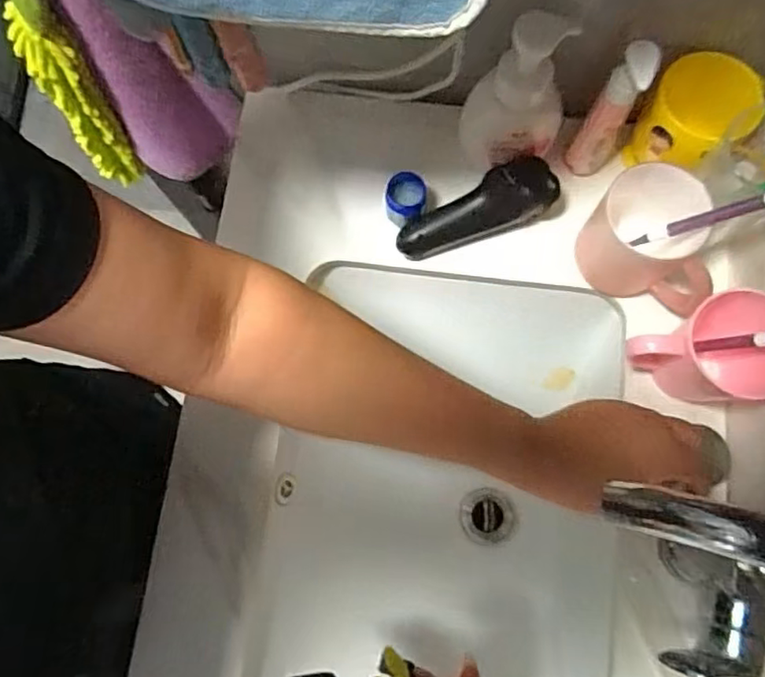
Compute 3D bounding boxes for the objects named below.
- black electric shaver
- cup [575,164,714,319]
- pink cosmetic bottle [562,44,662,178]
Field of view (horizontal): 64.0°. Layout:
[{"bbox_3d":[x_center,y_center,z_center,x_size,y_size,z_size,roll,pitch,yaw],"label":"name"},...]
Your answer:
[{"bbox_3d":[0.087,-0.116,0.572,0.154,0.054,0.044,-24,77,9],"label":"black electric shaver"},{"bbox_3d":[0.230,-0.085,0.527,0.109,0.098,0.076,22,78,7],"label":"cup"},{"bbox_3d":[0.194,-0.188,0.524,0.029,0.149,0.032,42,81,10],"label":"pink cosmetic bottle"}]

